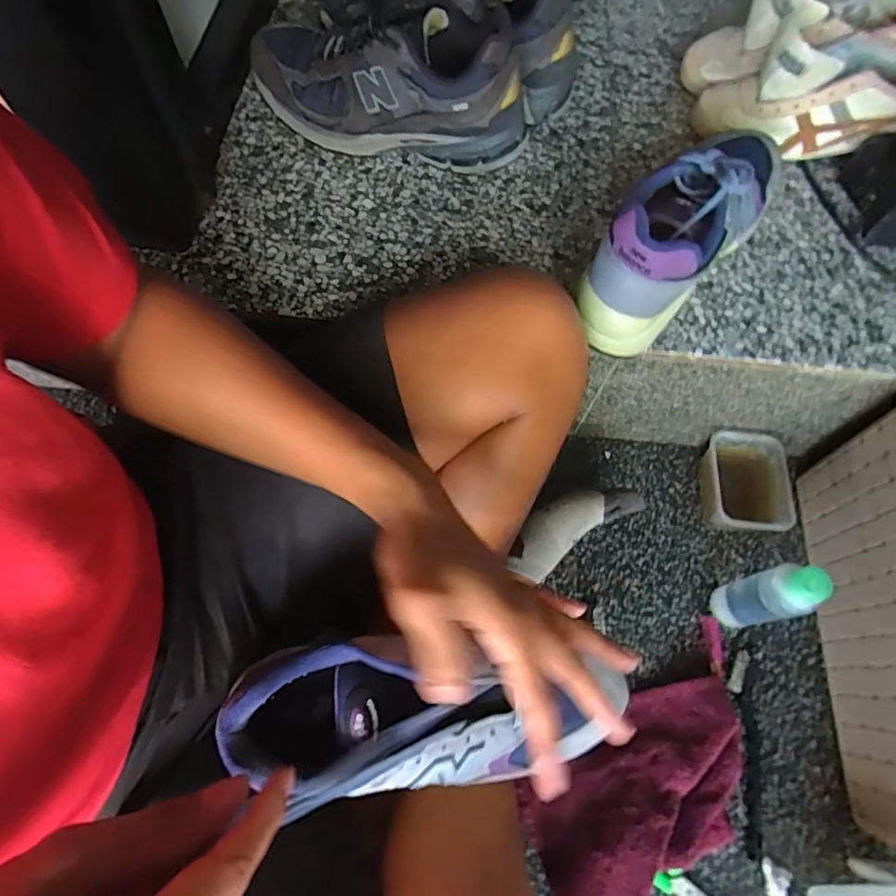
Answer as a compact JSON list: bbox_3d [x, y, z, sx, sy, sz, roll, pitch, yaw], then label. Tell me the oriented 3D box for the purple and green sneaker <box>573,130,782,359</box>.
[{"bbox_3d":[0.213,-0.202,0.469,0.087,0.124,0.271,40,72,14],"label":"purple and green sneaker"}]

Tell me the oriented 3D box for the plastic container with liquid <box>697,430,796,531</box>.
[{"bbox_3d":[0.324,0.044,0.595,0.088,0.063,0.106,8,67,1],"label":"plastic container with liquid"}]

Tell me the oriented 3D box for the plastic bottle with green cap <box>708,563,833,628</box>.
[{"bbox_3d":[0.301,0.144,0.510,0.044,0.129,0.043,1,67,-2],"label":"plastic bottle with green cap"}]

